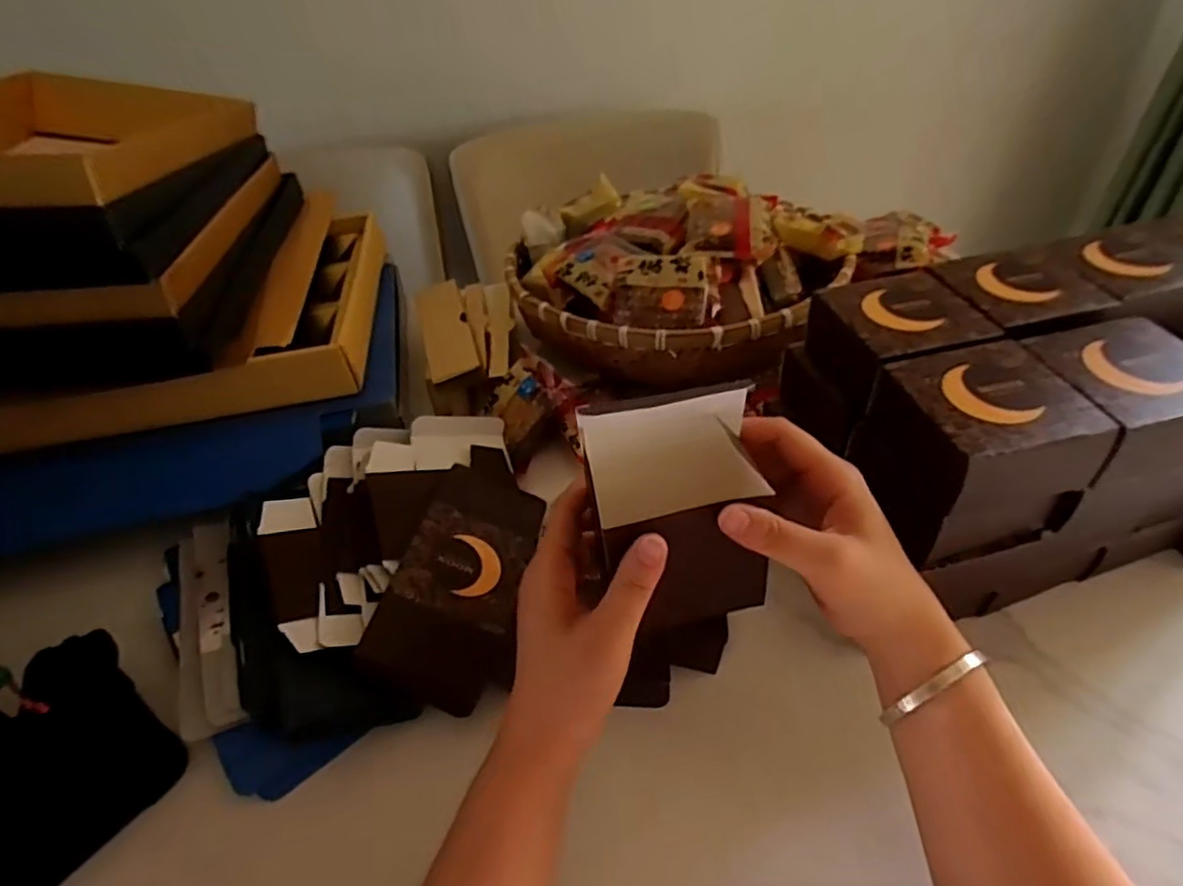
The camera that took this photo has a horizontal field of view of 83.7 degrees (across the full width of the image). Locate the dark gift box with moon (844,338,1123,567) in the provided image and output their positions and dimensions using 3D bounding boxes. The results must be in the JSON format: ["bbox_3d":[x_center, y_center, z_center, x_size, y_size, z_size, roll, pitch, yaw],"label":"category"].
[{"bbox_3d":[0.227,0.008,0.395,0.094,0.095,0.096,-14,42,-8],"label":"dark gift box with moon"}]

